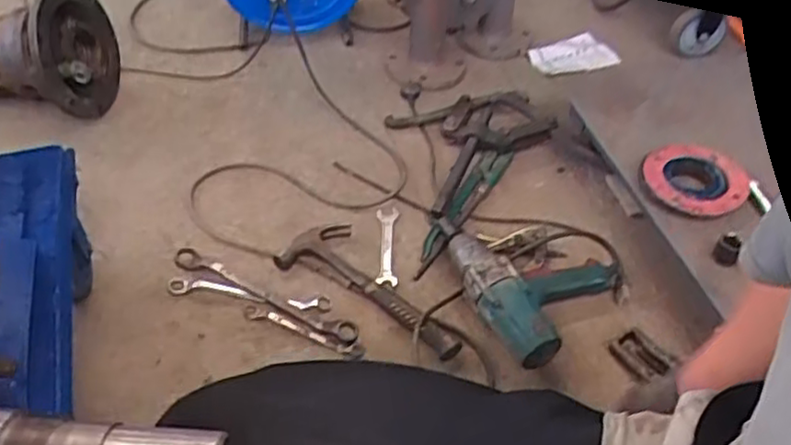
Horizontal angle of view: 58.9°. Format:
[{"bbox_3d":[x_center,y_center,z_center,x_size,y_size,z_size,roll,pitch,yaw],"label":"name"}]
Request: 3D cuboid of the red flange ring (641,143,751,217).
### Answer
[{"bbox_3d":[0.496,-0.077,1.159,0.158,0.021,0.173,2,46,-2],"label":"red flange ring"}]

